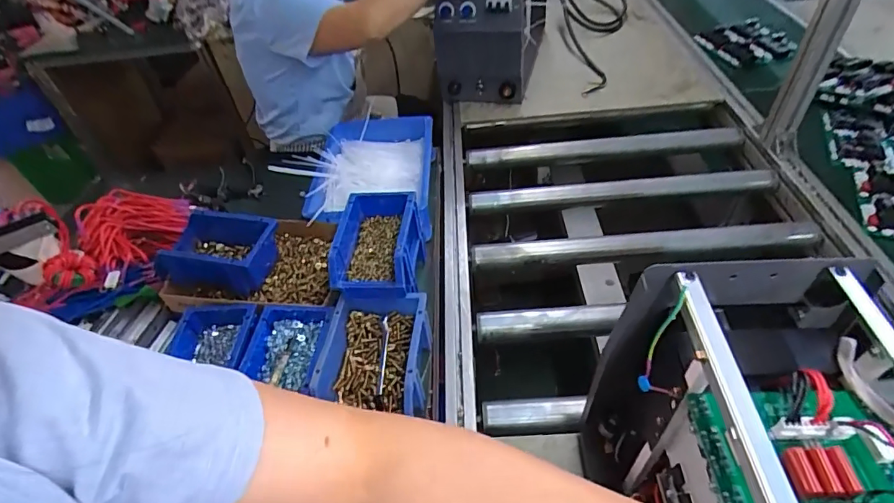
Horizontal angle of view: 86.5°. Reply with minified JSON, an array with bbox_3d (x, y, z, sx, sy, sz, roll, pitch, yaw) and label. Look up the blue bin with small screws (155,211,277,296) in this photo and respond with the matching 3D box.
[{"bbox_3d":[-0.350,0.002,0.724,0.174,0.075,0.106,6,46,13],"label":"blue bin with small screws"}]

